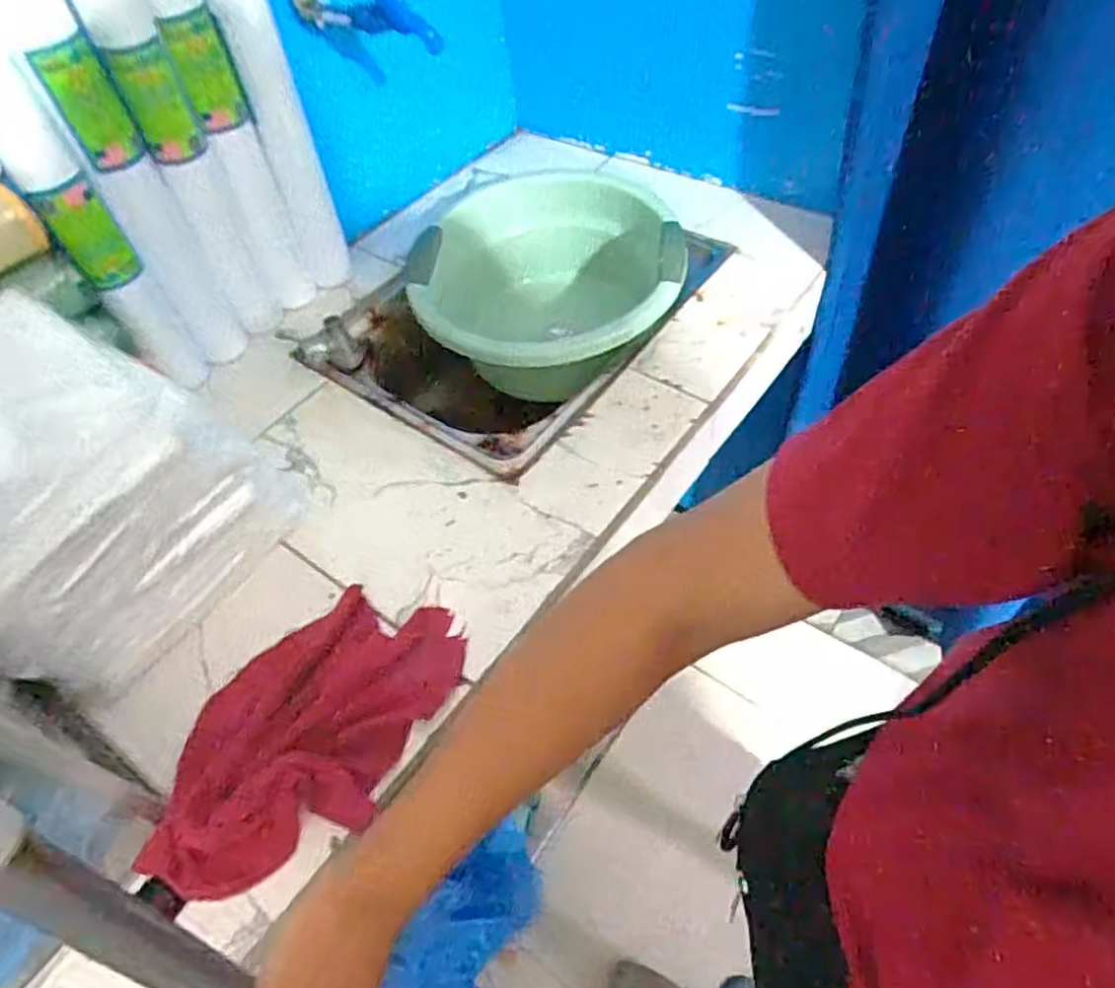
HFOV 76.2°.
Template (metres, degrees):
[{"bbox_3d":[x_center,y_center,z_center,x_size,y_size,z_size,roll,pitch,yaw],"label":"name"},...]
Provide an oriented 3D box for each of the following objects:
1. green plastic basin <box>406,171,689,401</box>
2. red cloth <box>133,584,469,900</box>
[{"bbox_3d":[-0.013,-0.274,0.955,0.356,0.179,0.356,-2,52,3],"label":"green plastic basin"},{"bbox_3d":[-0.208,0.185,0.575,0.165,0.038,0.266,21,57,20],"label":"red cloth"}]

